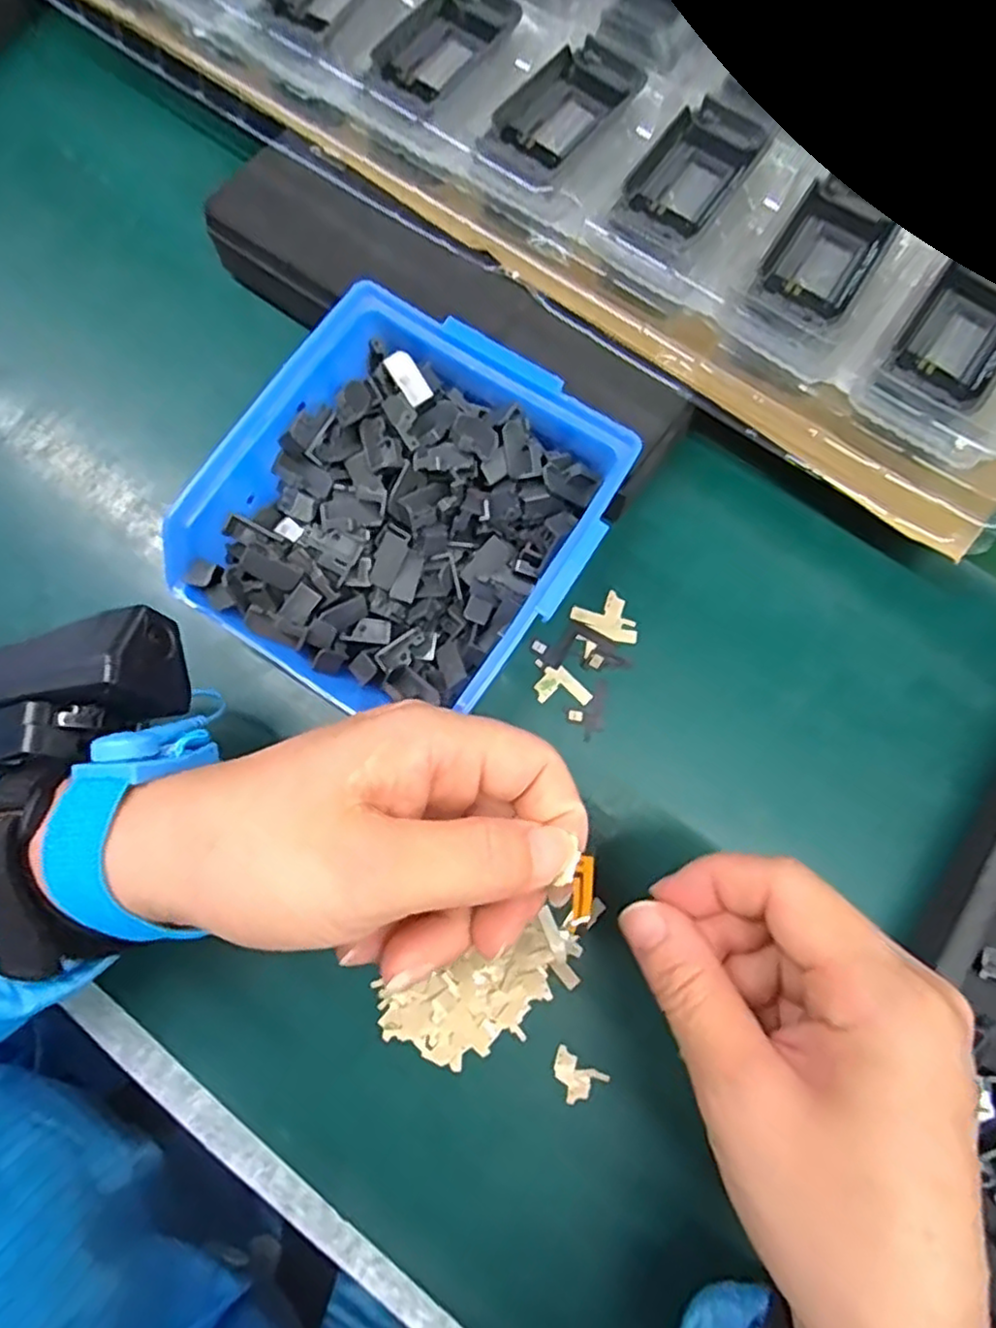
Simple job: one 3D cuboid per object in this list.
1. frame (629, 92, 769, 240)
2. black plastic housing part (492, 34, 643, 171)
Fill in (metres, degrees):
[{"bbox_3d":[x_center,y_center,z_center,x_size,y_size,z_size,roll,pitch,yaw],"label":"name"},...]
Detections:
[{"bbox_3d":[0.080,-0.199,0.269,0.035,0.005,0.069,34,78,7],"label":"frame"},{"bbox_3d":[0.029,-0.231,0.280,0.035,0.007,0.066,40,78,8],"label":"black plastic housing part"}]

